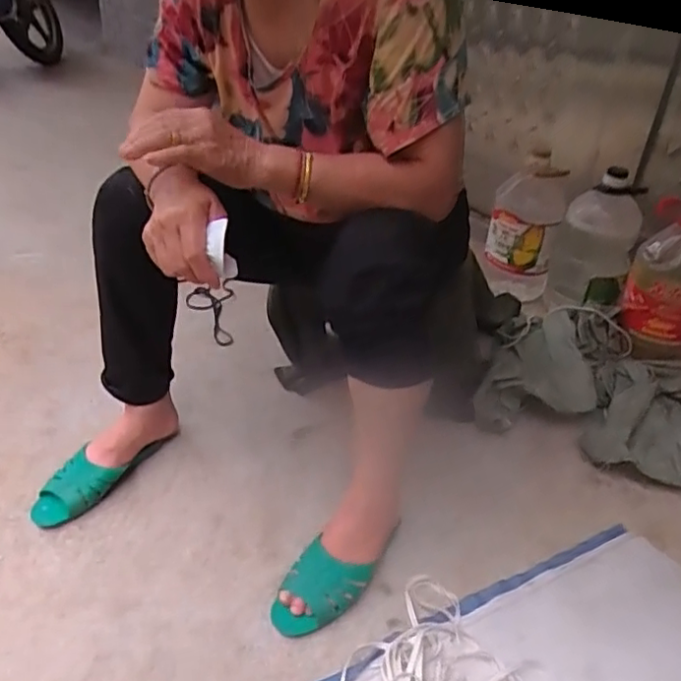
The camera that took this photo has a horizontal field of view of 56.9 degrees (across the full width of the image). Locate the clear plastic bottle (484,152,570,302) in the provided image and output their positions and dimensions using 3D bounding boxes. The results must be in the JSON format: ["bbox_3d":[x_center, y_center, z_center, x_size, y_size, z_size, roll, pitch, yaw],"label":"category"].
[{"bbox_3d":[0.426,-0.262,1.467,0.153,0.309,0.124,13,37,14],"label":"clear plastic bottle"}]

